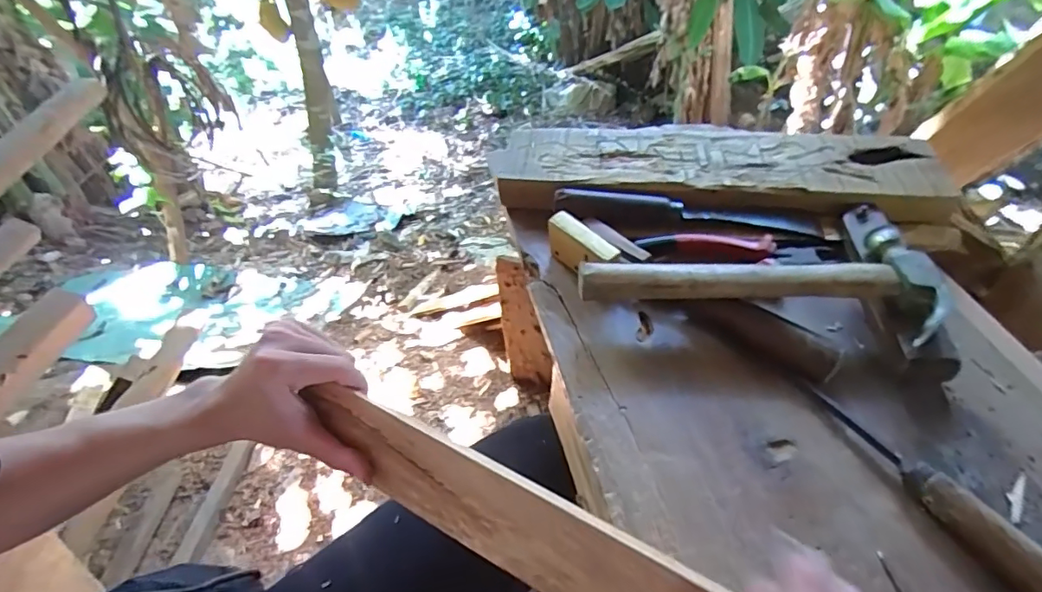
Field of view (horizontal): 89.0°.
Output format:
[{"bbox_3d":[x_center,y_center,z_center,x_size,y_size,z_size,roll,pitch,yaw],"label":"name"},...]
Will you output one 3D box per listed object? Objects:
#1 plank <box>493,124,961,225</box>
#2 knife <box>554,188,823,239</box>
[{"bbox_3d":[0.206,-0.141,0.582,0.452,0.034,0.136,2,50,6],"label":"plank"},{"bbox_3d":[0.163,-0.086,0.541,0.253,0.020,0.030,6,50,9],"label":"knife"}]

